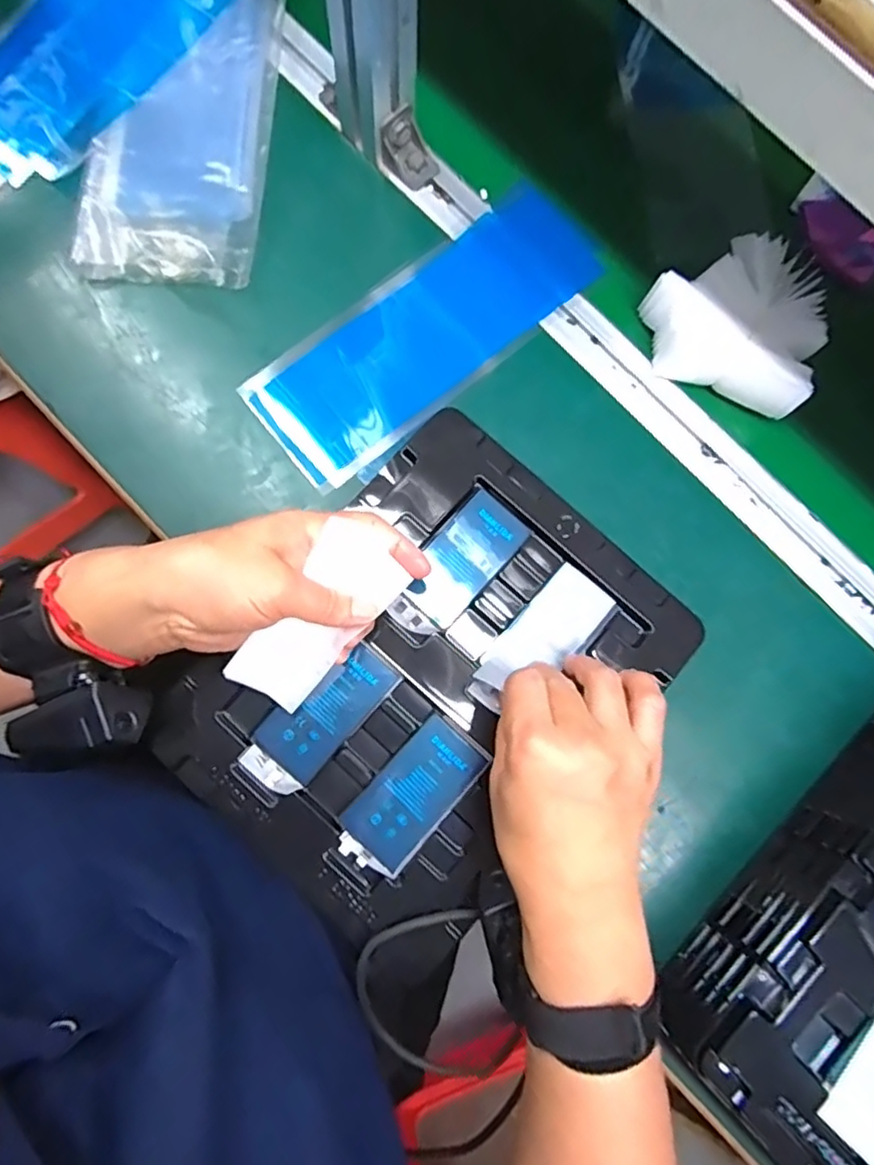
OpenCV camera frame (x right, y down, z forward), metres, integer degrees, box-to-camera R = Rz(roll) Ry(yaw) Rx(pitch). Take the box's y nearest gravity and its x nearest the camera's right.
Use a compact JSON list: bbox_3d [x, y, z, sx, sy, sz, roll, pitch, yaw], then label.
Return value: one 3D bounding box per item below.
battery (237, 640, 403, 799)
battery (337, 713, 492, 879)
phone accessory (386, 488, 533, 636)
[{"bbox_3d":[-0.069,0.080,0.366,0.042,0.008,0.098,43,80,4],"label":"battery"},{"bbox_3d":[-0.015,0.126,0.362,0.047,0.007,0.093,44,80,4],"label":"battery"},{"bbox_3d":[0.012,-0.009,0.380,0.042,0.009,0.096,44,80,4],"label":"phone accessory"}]

